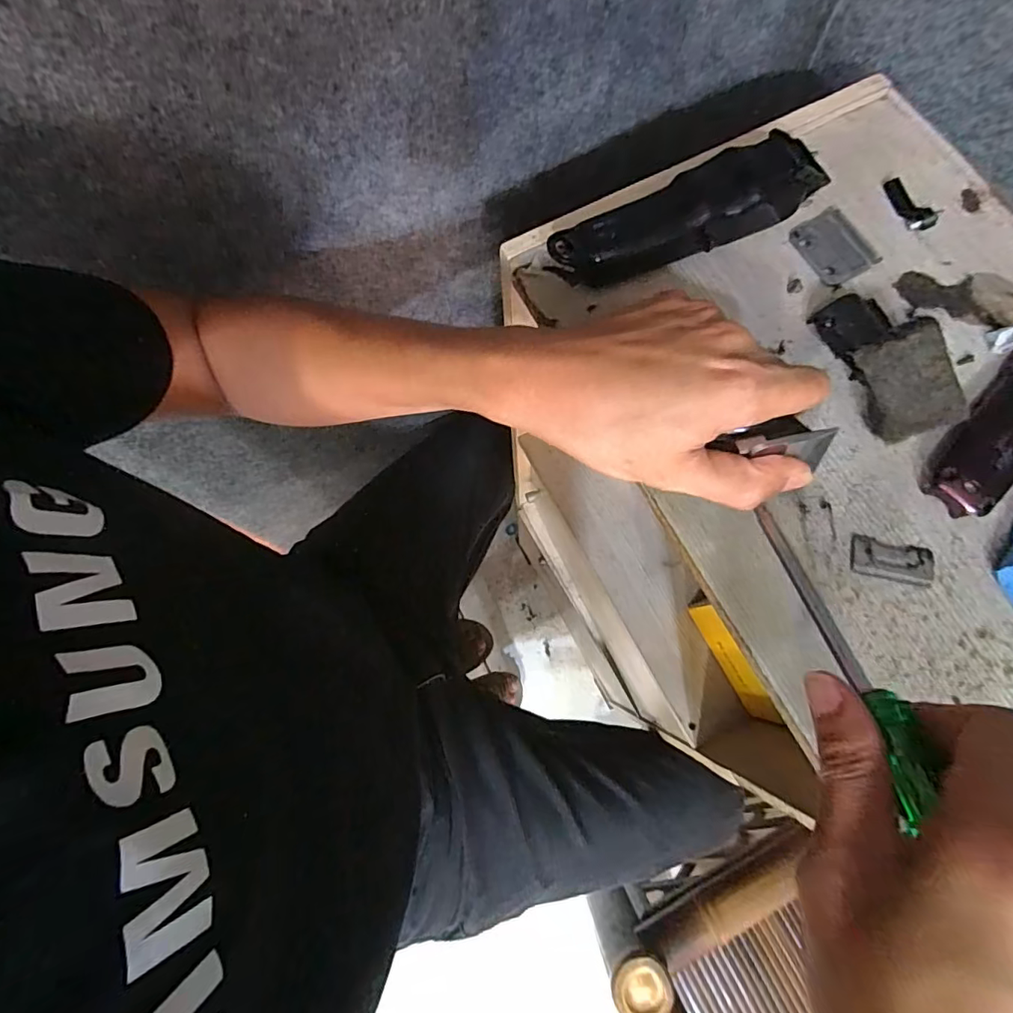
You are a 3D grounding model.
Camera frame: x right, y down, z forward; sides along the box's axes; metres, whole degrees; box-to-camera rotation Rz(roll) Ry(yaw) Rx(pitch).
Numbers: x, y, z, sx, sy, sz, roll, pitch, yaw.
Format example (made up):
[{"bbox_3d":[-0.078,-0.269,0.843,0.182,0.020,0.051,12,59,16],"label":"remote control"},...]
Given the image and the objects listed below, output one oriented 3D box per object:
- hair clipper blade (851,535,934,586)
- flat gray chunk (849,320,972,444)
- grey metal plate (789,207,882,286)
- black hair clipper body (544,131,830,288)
[{"bbox_3d":[0.208,0.029,0.282,0.041,0.004,0.021,13,76,4],"label":"hair clipper blade"},{"bbox_3d":[0.222,-0.068,0.290,0.043,0.007,0.059,-19,95,14],"label":"flat gray chunk"},{"bbox_3d":[0.211,-0.168,0.339,0.037,0.005,0.048,-26,77,-6],"label":"grey metal plate"},{"bbox_3d":[0.107,-0.178,0.322,0.161,0.034,0.045,-24,76,-6],"label":"black hair clipper body"}]

